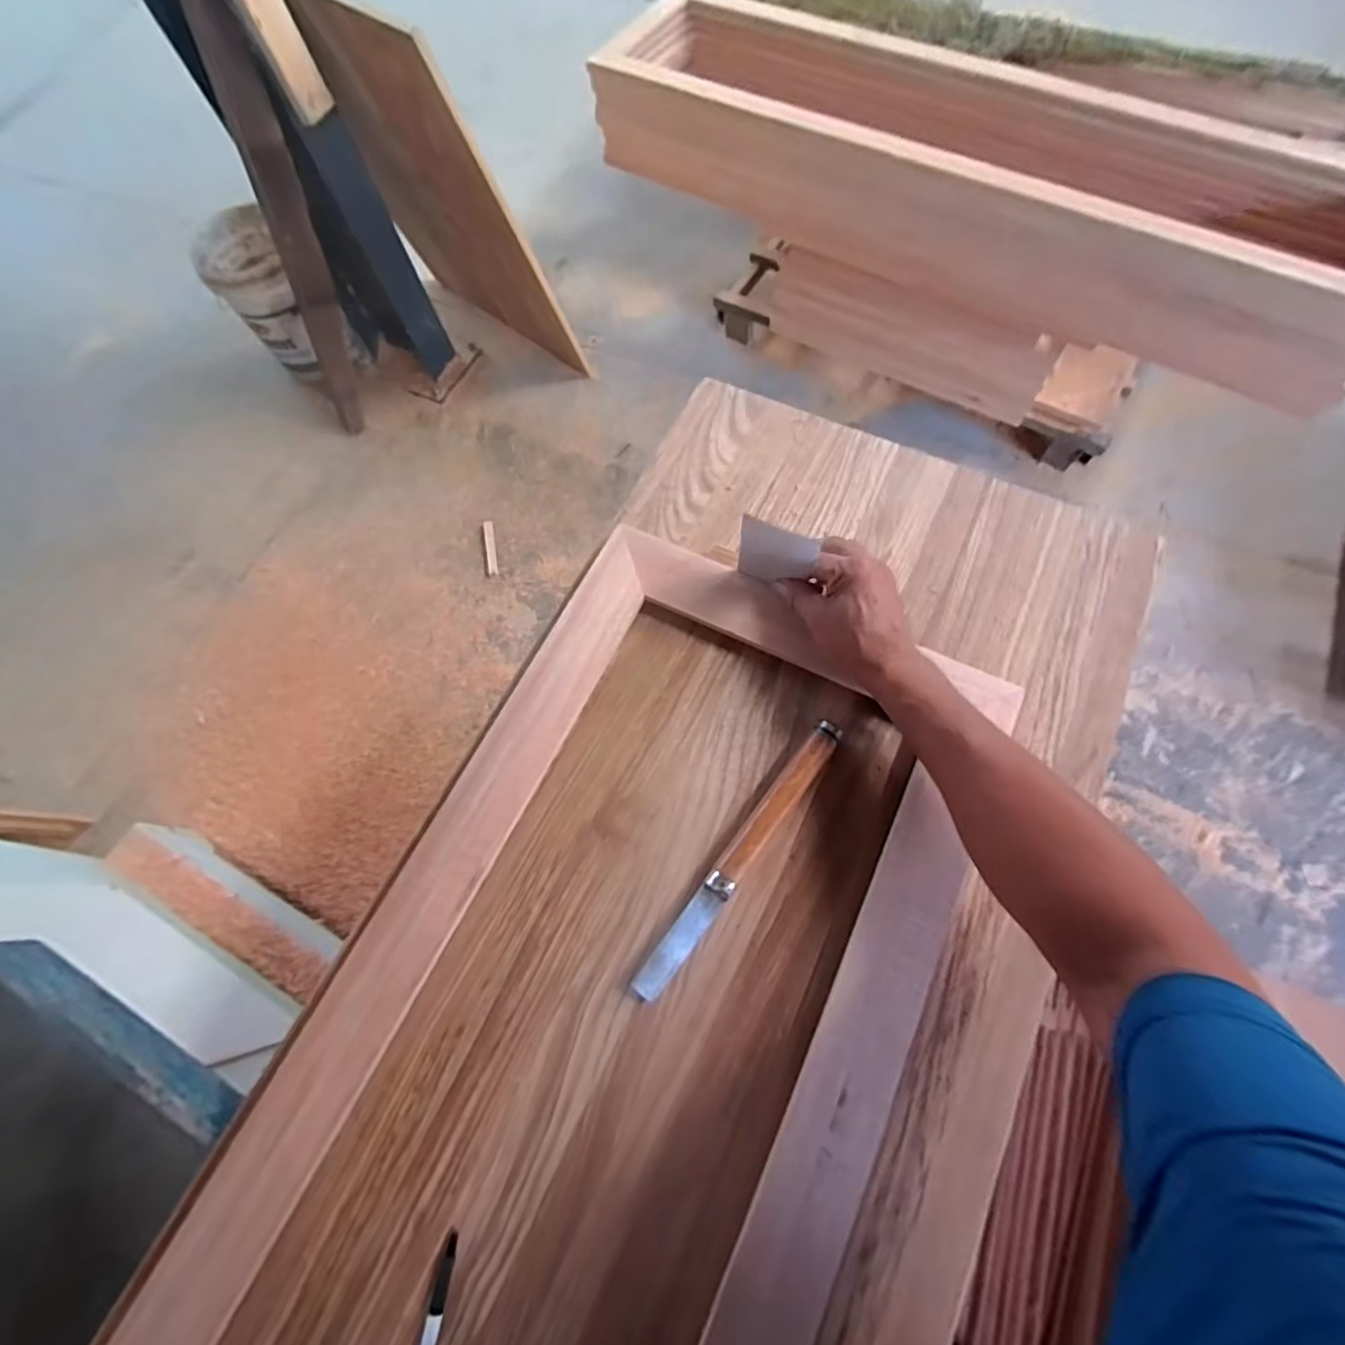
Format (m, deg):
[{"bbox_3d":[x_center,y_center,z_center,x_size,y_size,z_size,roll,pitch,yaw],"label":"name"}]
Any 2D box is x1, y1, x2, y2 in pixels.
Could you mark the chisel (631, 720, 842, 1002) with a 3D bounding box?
[{"bbox_3d":[0.059,0.147,0.477,0.027,0.023,0.258,35,75,15],"label":"chisel"}]

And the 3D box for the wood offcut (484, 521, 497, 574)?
[{"bbox_3d":[-0.508,-0.352,1.654,0.028,0.005,0.176,-12,69,-2],"label":"wood offcut"}]

